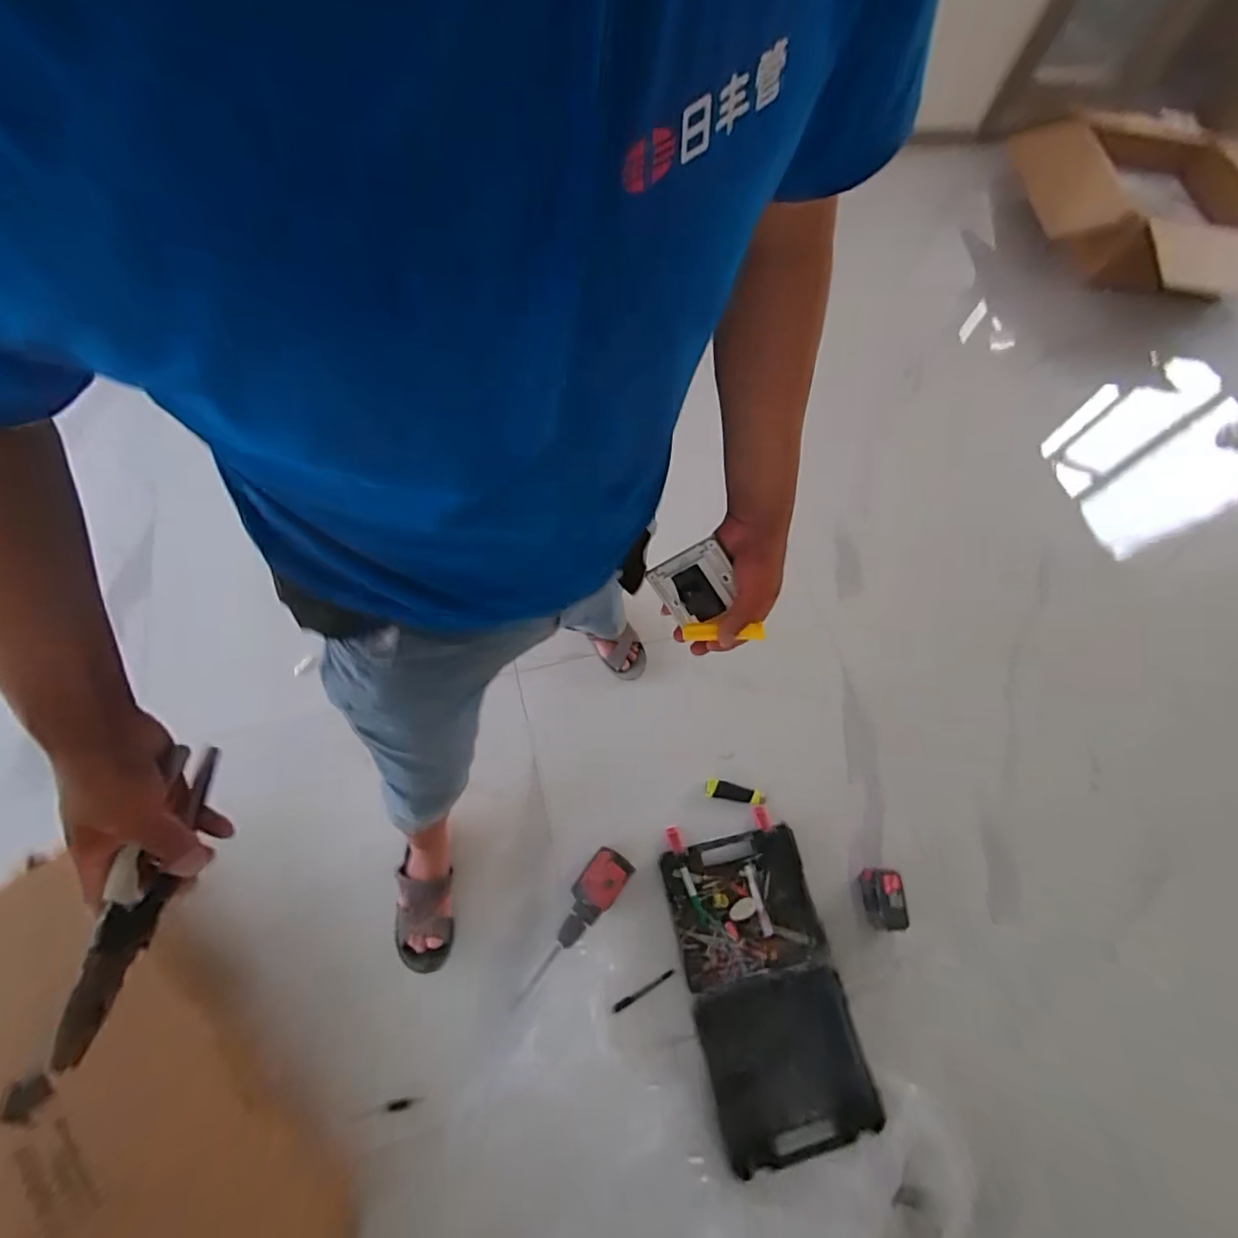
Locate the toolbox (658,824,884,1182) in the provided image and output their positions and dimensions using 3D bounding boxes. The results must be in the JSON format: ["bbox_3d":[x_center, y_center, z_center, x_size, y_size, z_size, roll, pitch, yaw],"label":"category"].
[{"bbox_3d":[0.281,0.710,1.084,0.288,0.054,0.523,-9,67,-10],"label":"toolbox"}]

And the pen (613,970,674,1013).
[{"bbox_3d":[0.048,0.719,1.067,0.133,0.013,0.015,-22,70,-15],"label":"pen"}]

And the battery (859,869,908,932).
[{"bbox_3d":[0.551,0.582,1.145,0.072,0.067,0.117,-3,66,-7],"label":"battery"}]

